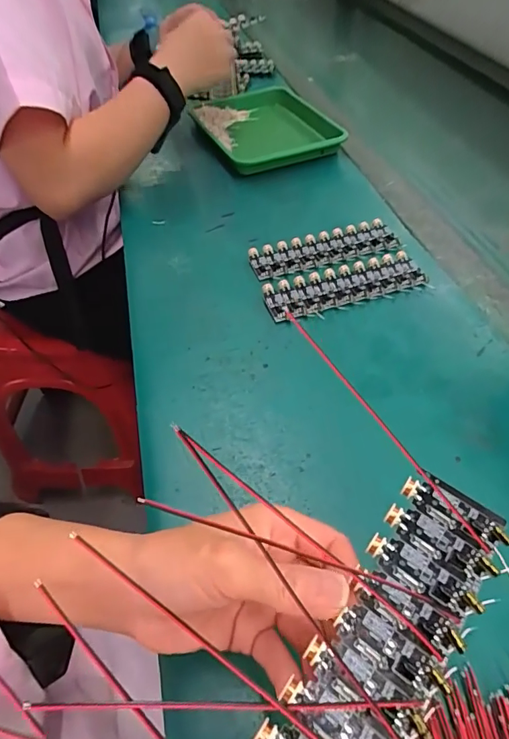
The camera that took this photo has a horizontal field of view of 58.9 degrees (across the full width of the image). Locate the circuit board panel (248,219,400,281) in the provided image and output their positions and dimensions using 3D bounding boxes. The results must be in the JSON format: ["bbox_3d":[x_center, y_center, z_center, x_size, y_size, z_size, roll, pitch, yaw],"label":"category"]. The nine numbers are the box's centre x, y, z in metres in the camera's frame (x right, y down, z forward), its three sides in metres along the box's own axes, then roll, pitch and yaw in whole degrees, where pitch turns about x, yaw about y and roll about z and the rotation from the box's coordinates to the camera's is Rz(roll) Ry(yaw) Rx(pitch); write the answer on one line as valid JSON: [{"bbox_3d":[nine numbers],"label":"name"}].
[{"bbox_3d":[0.073,-0.126,0.463,0.153,0.007,0.052,-16,51,-13],"label":"circuit board panel"}]

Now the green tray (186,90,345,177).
[{"bbox_3d":[0.012,-0.346,0.641,0.177,0.032,0.211,-22,53,-18],"label":"green tray"}]

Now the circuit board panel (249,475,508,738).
[{"bbox_3d":[0.044,0.109,0.164,0.046,0.006,0.157,31,60,24],"label":"circuit board panel"}]

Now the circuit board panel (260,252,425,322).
[{"bbox_3d":[0.085,-0.080,0.426,0.154,0.007,0.048,-14,51,-12],"label":"circuit board panel"}]

